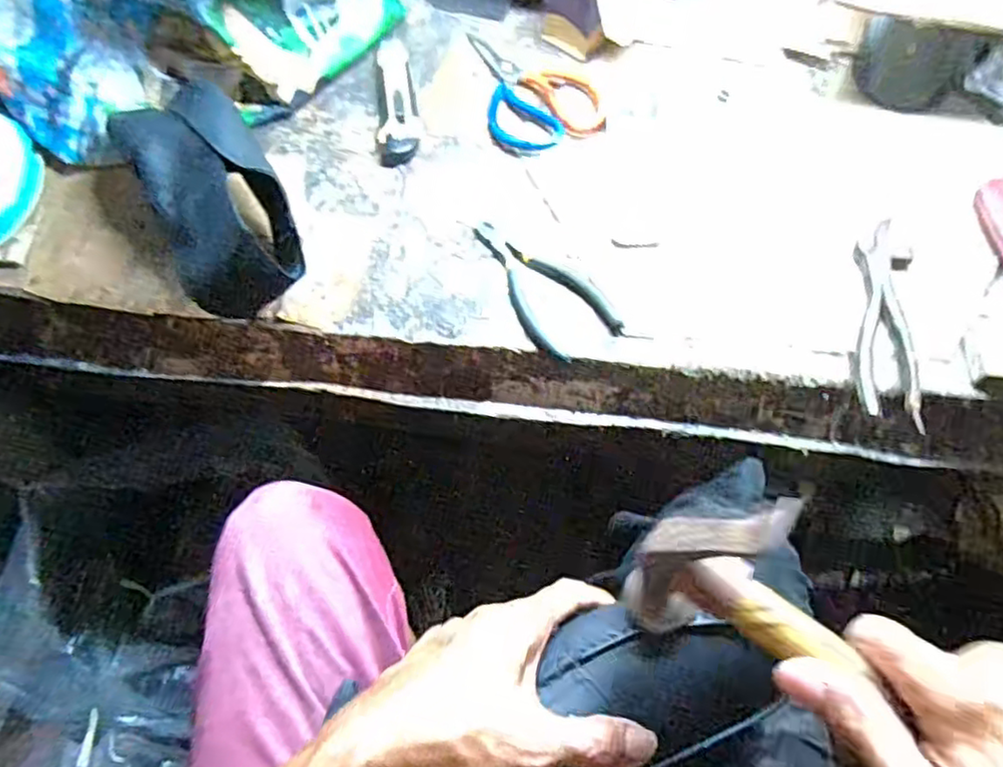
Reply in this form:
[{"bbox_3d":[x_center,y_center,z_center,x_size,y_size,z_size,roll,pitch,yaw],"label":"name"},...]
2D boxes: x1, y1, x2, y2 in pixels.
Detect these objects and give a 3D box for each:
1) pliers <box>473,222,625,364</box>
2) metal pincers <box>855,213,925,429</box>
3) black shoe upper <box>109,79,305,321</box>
[{"bbox_3d":[0.025,-0.080,0.540,0.066,0.012,0.150,-36,70,-15],"label":"pliers"},{"bbox_3d":[0.291,-0.053,0.512,0.043,0.017,0.181,10,65,5],"label":"metal pincers"},{"bbox_3d":[-0.237,-0.162,0.539,0.099,0.074,0.216,-27,81,-12],"label":"black shoe upper"}]

